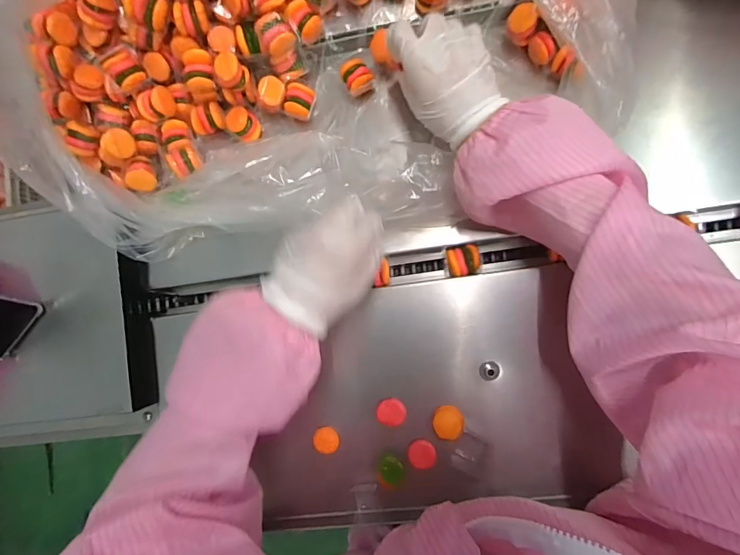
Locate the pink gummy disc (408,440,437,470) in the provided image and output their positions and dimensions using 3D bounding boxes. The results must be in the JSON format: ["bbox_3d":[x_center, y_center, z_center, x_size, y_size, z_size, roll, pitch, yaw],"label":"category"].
[{"bbox_3d":[0.054,0.181,0.411,0.027,0.008,0.027,0,86,7],"label":"pink gummy disc"}]

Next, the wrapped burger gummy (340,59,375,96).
[{"bbox_3d":[-0.013,-0.213,0.429,0.031,0.028,0.030,-29,84,4],"label":"wrapped burger gummy"}]

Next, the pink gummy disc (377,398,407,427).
[{"bbox_3d":[0.022,0.139,0.414,0.029,0.006,0.027,0,86,7],"label":"pink gummy disc"}]

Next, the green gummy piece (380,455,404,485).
[{"bbox_3d":[0.022,0.193,0.404,0.023,0.012,0.023,-4,86,7],"label":"green gummy piece"}]

